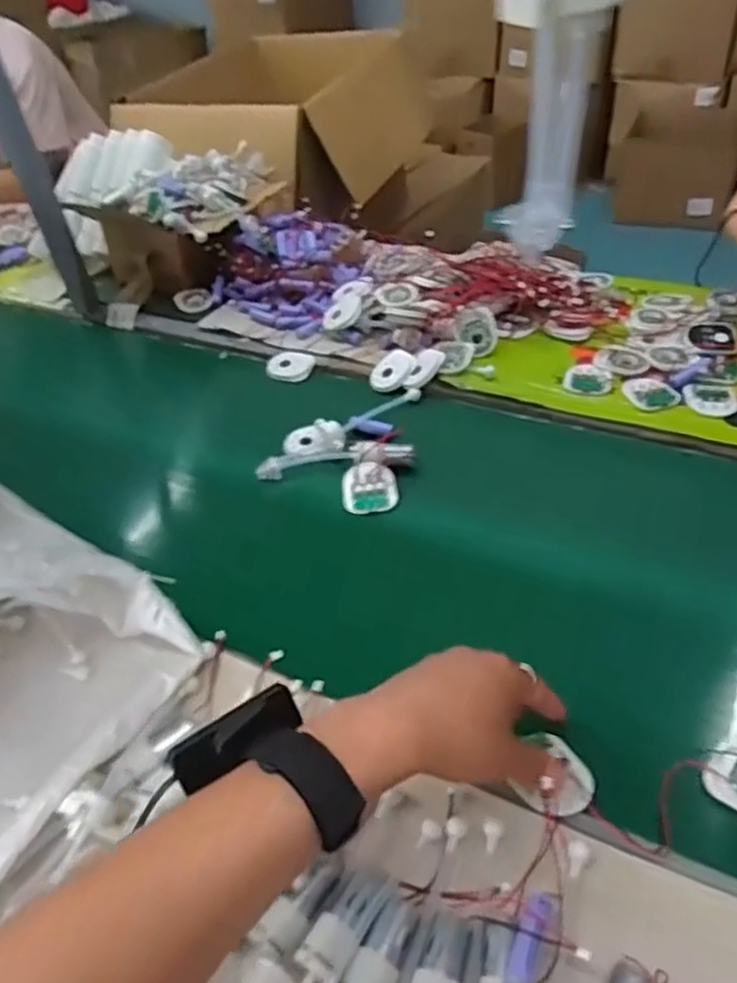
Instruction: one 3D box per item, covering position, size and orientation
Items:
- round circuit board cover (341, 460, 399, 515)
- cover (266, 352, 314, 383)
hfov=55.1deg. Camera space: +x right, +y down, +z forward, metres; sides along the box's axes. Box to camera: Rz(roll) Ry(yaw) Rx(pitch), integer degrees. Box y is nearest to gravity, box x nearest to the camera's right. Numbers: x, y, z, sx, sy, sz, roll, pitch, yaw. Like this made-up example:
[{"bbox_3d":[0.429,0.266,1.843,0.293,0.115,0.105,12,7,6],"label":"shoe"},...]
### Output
[{"bbox_3d":[0.001,-0.004,0.694,0.053,0.009,0.056,-1,61,1],"label":"round circuit board cover"},{"bbox_3d":[-0.101,-0.158,0.896,0.057,0.012,0.059,28,53,33],"label":"cover"}]

